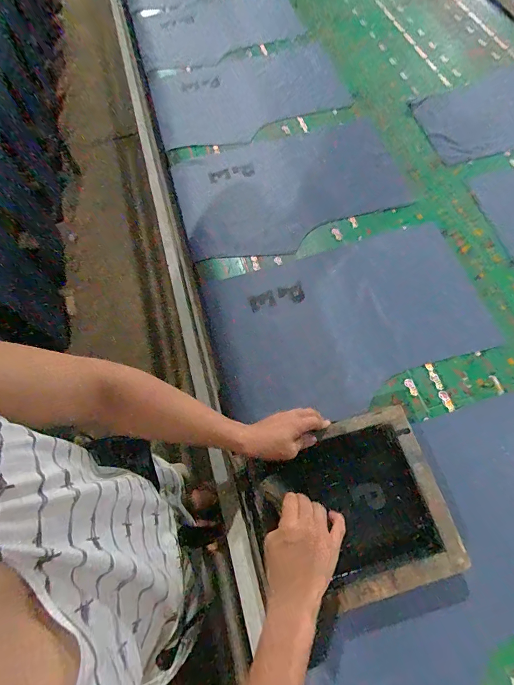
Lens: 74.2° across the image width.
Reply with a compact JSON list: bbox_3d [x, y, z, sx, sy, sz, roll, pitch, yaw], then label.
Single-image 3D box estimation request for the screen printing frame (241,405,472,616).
[{"bbox_3d":[0.139,0.257,0.531,0.287,0.042,0.242,-15,69,-7],"label":"screen printing frame"}]

